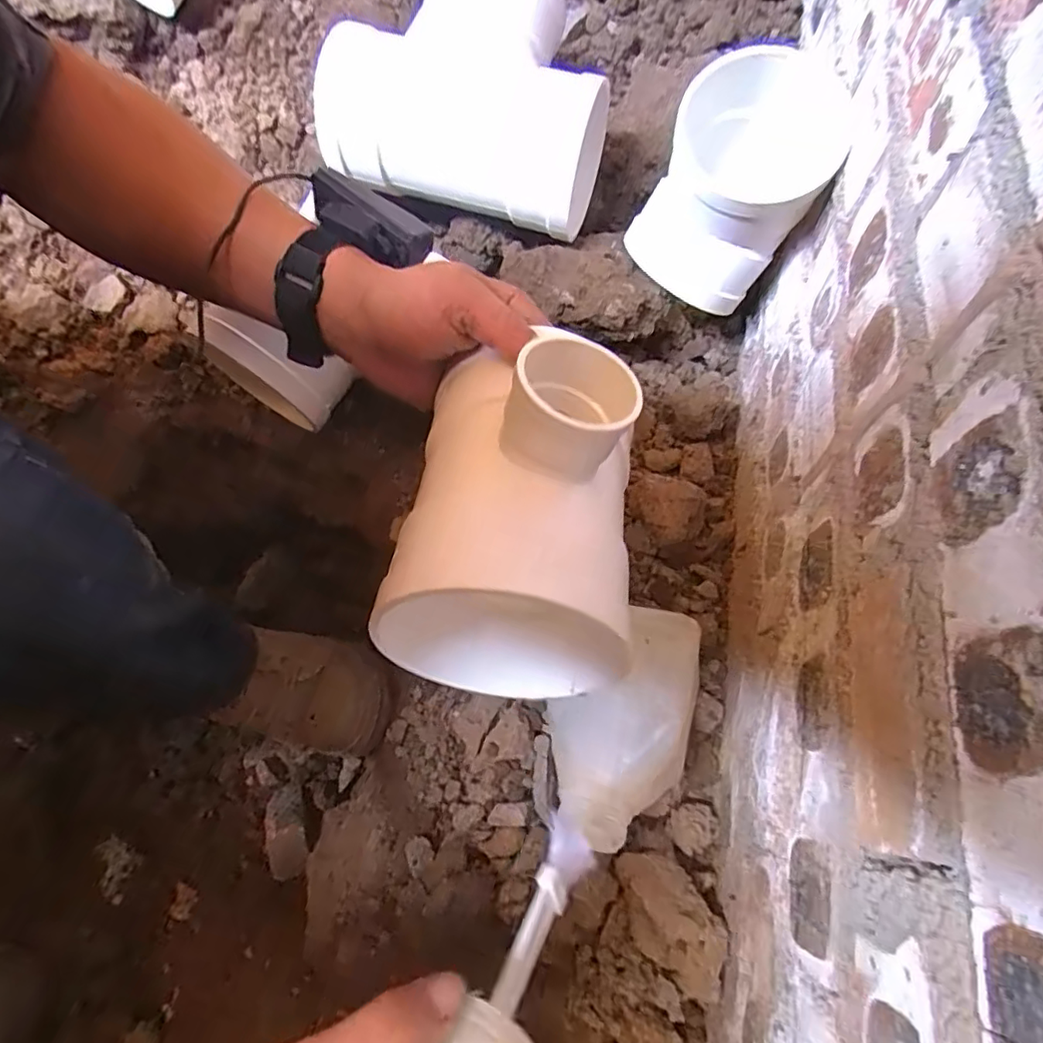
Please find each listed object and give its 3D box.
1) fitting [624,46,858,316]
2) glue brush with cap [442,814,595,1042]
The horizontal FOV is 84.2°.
[{"bbox_3d":[0.170,-0.269,0.462,0.124,0.130,0.125,33,71,13],"label":"fitting"},{"bbox_3d":[0.004,0.182,0.246,0.033,0.036,0.104,26,31,11],"label":"glue brush with cap"}]

